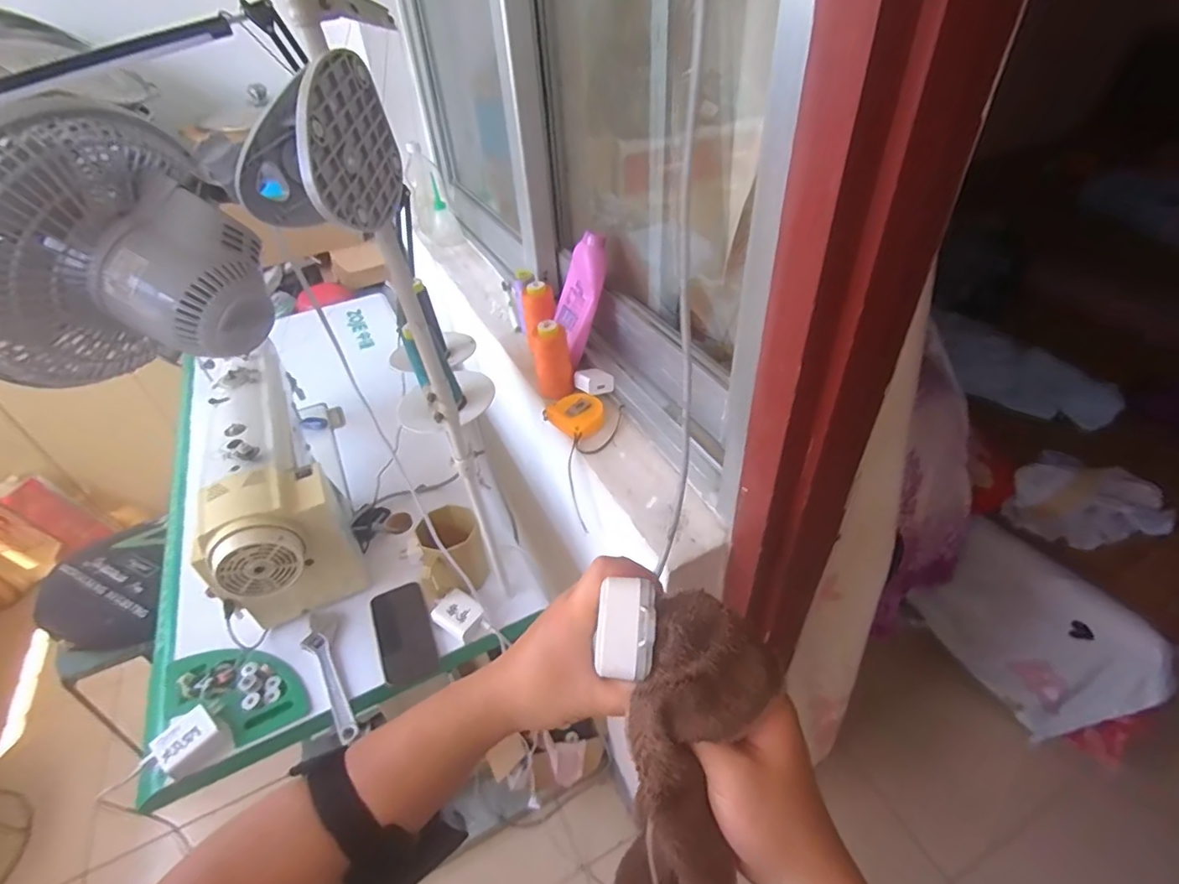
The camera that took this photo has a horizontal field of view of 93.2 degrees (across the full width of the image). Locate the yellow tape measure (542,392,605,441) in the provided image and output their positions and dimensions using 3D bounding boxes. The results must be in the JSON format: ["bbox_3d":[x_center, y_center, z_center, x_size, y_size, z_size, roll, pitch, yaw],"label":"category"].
[{"bbox_3d":[-0.016,-0.039,0.764,0.064,0.033,0.070,-35,50,-31],"label":"yellow tape measure"}]

